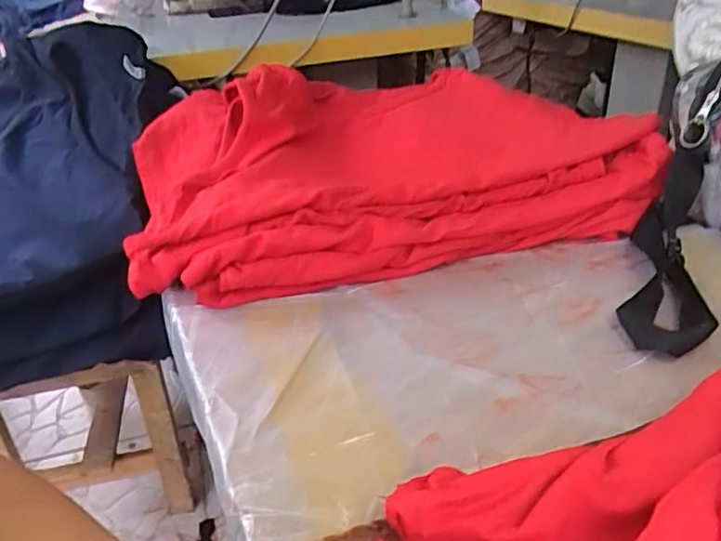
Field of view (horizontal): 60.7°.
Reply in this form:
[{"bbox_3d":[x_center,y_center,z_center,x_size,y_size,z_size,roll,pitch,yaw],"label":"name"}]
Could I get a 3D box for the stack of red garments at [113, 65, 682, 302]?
[{"bbox_3d":[0.013,-0.130,0.649,0.491,0.102,0.343,-8,34,-10],"label":"stack of red garments"}]

